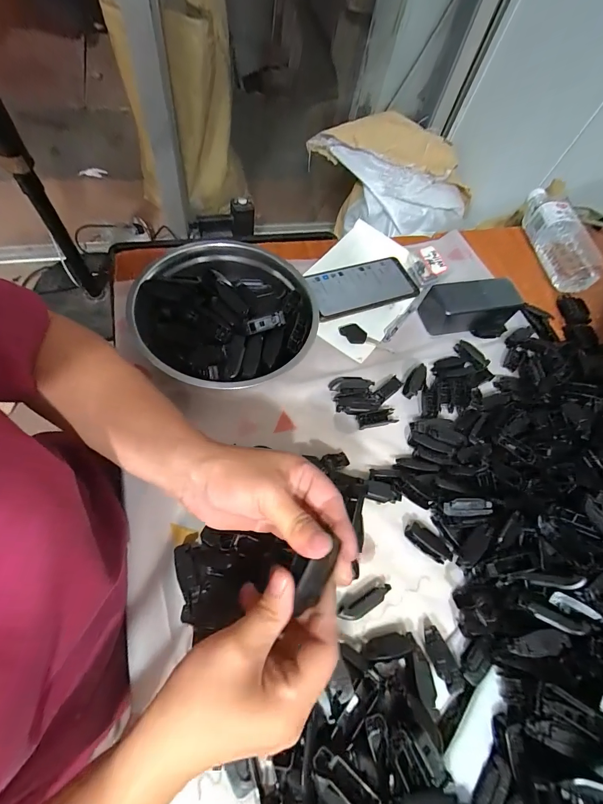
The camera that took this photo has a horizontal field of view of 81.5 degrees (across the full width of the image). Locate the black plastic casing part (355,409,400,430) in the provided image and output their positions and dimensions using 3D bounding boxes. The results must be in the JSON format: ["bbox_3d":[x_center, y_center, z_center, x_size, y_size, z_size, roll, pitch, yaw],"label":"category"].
[{"bbox_3d":[0.089,0.021,0.417,0.046,0.011,0.017,-7,65,-13],"label":"black plastic casing part"}]

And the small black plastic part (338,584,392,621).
[{"bbox_3d":[0.060,0.186,0.327,0.053,0.016,0.015,-23,69,-19],"label":"small black plastic part"}]

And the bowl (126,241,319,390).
[{"bbox_3d":[-0.085,-0.095,0.420,0.200,0.080,0.193,4,63,-7],"label":"bowl"}]

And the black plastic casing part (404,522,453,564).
[{"bbox_3d":[0.133,0.146,0.365,0.051,0.017,0.020,35,63,9],"label":"black plastic casing part"}]

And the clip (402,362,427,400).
[{"bbox_3d":[0.147,-0.027,0.449,0.020,0.007,0.051,30,63,7],"label":"clip"}]

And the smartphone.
[{"bbox_3d":[0.088,-0.165,0.503,0.156,0.007,0.077,-18,70,-15],"label":"smartphone"}]

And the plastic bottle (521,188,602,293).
[{"bbox_3d":[0.430,-0.279,0.584,0.060,0.053,0.199,1,65,-7],"label":"plastic bottle"}]

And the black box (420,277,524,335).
[{"bbox_3d":[0.238,-0.136,0.490,0.128,0.045,0.059,-7,67,-11],"label":"black box"}]

